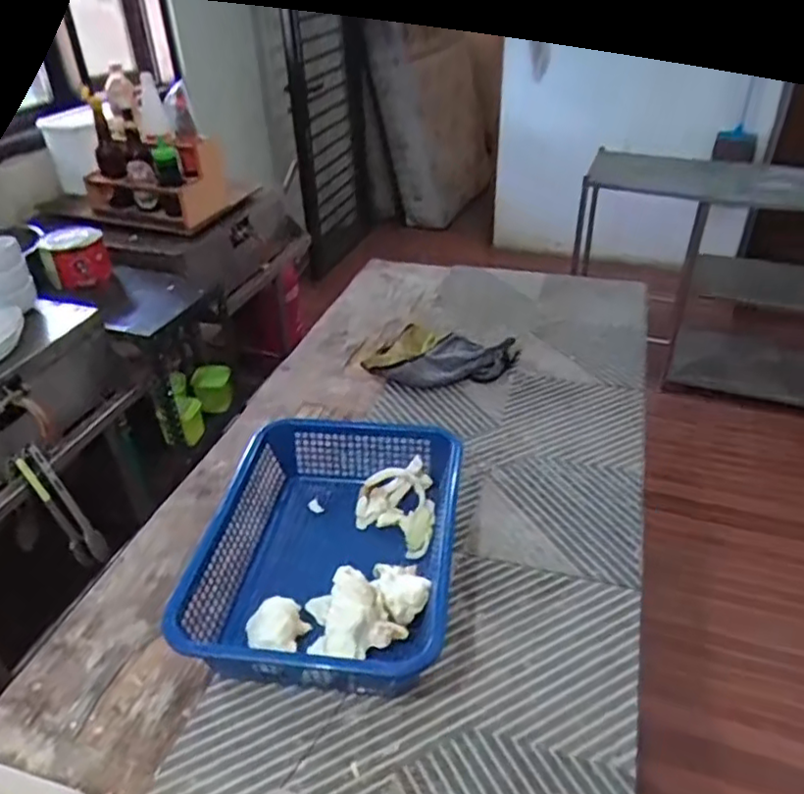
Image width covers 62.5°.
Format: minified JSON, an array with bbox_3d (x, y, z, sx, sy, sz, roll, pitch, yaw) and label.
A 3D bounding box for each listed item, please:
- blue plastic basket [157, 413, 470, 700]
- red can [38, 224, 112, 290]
[{"bbox_3d":[-0.071,0.164,0.719,0.246,0.098,0.316,3,36,8],"label":"blue plastic basket"},{"bbox_3d":[-0.774,-0.328,1.574,0.139,0.123,0.134,-19,39,-22],"label":"red can"}]

